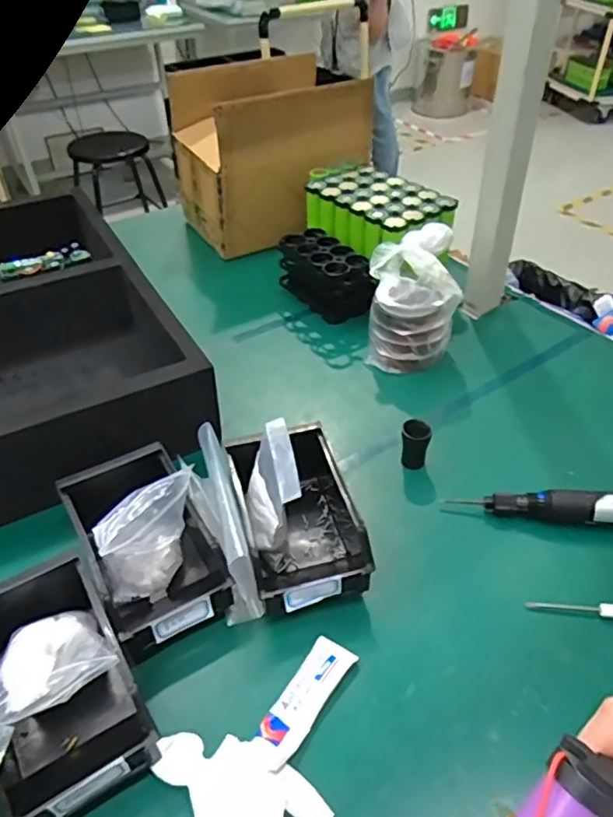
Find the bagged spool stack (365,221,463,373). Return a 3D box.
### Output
[{"bbox_3d":[0.142,-0.144,0.797,0.118,0.152,0.128,8,43,9],"label":"bagged spool stack"}]

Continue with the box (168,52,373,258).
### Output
[{"bbox_3d":[-0.059,-0.447,1.065,0.293,0.277,0.201,-24,47,-23],"label":"box"}]

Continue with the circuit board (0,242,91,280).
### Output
[{"bbox_3d":[-0.367,-0.206,0.830,0.119,0.017,0.038,-24,47,-23],"label":"circuit board"}]

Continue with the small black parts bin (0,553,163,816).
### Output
[{"bbox_3d":[-0.193,0.209,0.456,0.106,0.083,0.182,-24,47,-23],"label":"small black parts bin"}]

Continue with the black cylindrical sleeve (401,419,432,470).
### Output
[{"bbox_3d":[0.120,0.041,0.661,0.031,0.050,0.029,0,42,0],"label":"black cylindrical sleeve"}]

